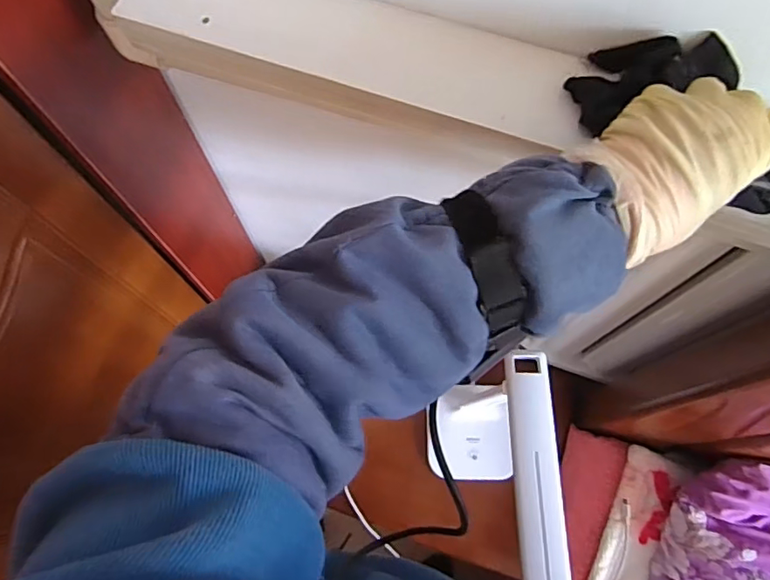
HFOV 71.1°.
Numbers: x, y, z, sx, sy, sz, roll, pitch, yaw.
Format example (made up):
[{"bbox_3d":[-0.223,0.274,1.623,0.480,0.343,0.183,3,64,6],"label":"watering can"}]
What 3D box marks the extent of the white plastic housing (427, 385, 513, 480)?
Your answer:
[{"bbox_3d":[0.134,0.228,0.861,0.127,0.038,0.142,-1,70,-1],"label":"white plastic housing"}]

